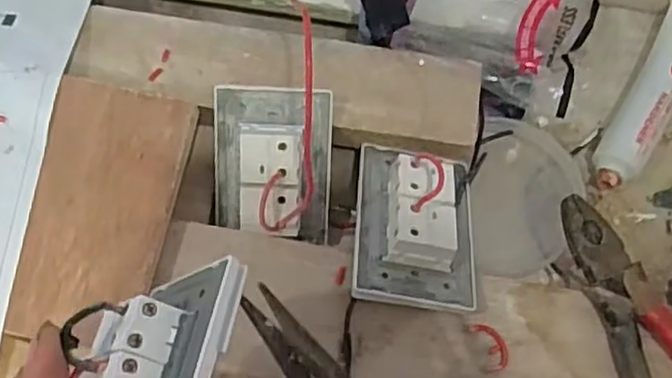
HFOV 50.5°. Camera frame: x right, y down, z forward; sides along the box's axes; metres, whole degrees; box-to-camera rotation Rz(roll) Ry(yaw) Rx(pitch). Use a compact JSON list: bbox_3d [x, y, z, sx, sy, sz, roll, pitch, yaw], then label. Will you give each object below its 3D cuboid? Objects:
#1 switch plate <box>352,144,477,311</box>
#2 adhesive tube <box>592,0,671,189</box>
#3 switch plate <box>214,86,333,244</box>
[{"bbox_3d":[0.055,0.015,0.460,0.079,0.040,0.120,9,52,-4],"label":"switch plate"},{"bbox_3d":[0.243,-0.071,0.539,0.044,0.033,0.169,30,75,6],"label":"adhesive tube"},{"bbox_3d":[-0.044,-0.015,0.472,0.079,0.037,0.102,2,103,1],"label":"switch plate"}]

